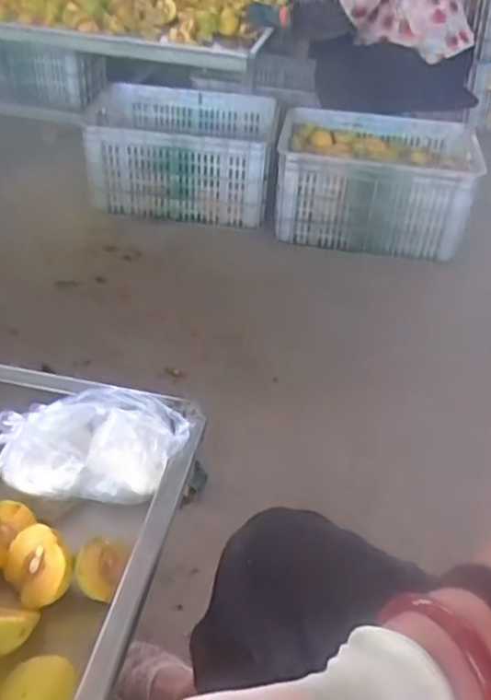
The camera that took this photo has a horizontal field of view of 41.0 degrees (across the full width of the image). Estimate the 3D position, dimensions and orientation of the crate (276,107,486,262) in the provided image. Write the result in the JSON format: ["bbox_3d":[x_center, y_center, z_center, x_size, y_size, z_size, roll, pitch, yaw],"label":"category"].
[{"bbox_3d":[0.353,-0.453,1.792,0.530,0.250,0.341,10,40,8],"label":"crate"}]

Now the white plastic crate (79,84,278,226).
[{"bbox_3d":[-0.182,-0.565,1.892,0.531,0.254,0.353,1,39,-3],"label":"white plastic crate"}]

